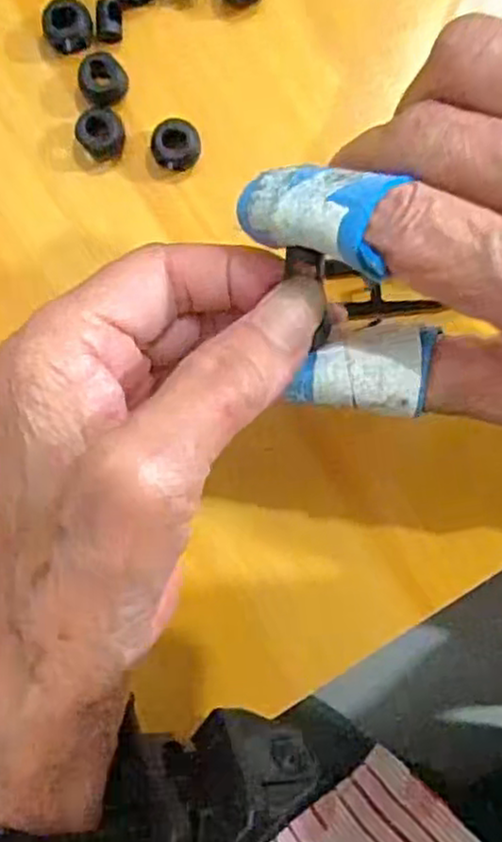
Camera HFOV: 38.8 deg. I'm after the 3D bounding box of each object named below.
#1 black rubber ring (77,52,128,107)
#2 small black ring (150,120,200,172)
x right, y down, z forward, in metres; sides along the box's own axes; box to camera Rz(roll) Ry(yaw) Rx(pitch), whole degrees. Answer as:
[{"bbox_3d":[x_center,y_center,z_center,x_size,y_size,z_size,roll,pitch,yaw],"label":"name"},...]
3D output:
[{"bbox_3d":[-0.053,-0.123,0.257,0.015,0.009,0.017,40,95,-1],"label":"black rubber ring"},{"bbox_3d":[-0.027,-0.100,0.259,0.017,0.011,0.016,0,95,2],"label":"small black ring"}]

